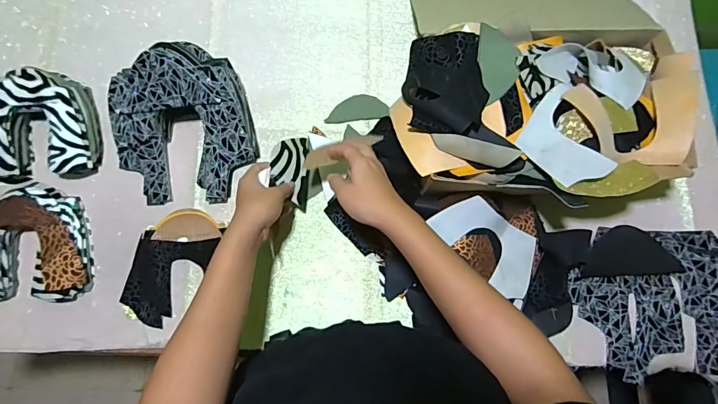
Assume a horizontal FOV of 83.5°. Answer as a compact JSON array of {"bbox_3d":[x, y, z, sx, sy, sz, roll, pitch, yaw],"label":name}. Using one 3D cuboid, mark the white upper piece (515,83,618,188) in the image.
[{"bbox_3d":[0.241,-0.078,0.483,0.079,0.030,0.120,-20,77,-4],"label":"white upper piece"}]

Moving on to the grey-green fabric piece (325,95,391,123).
[{"bbox_3d":[-0.002,-0.146,0.629,0.097,0.005,0.041,-8,78,-8],"label":"grey-green fabric piece"}]

